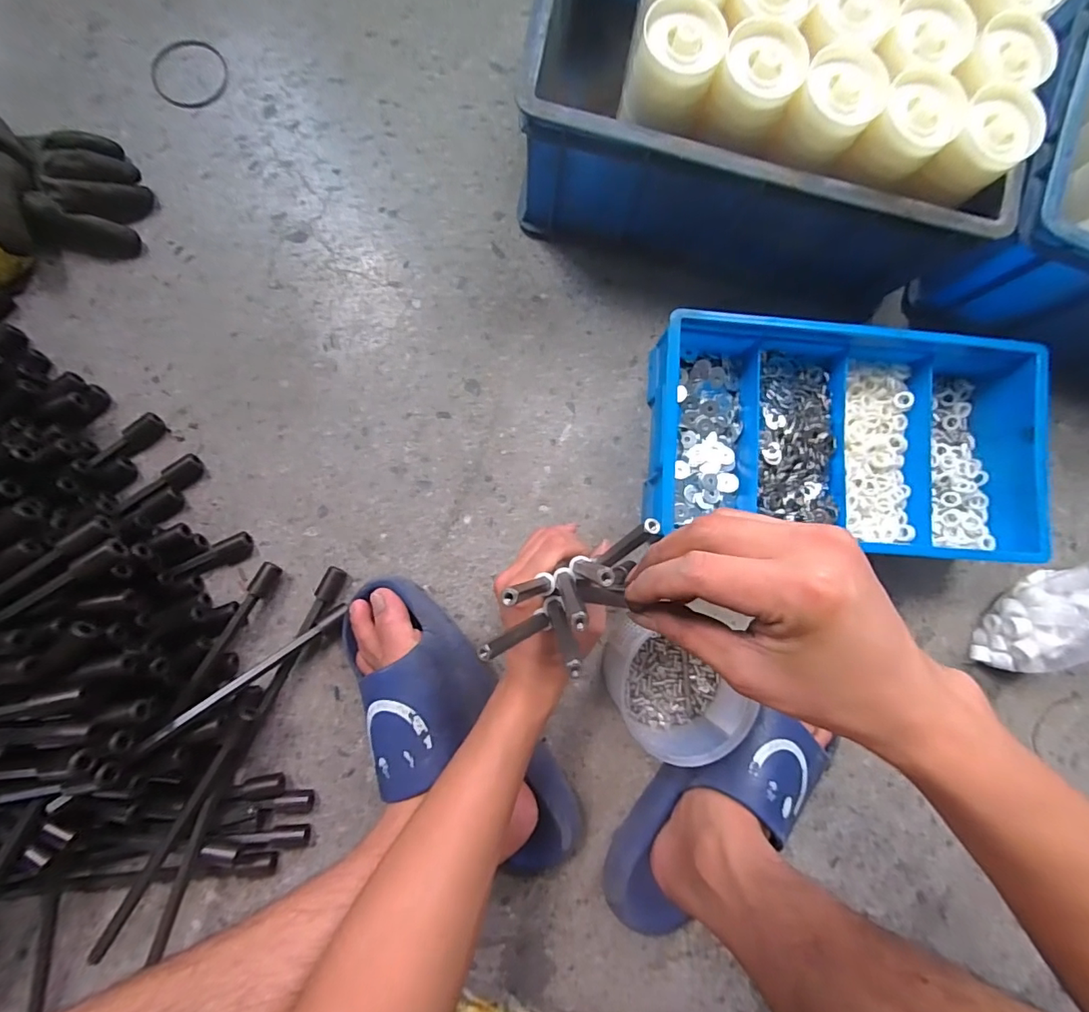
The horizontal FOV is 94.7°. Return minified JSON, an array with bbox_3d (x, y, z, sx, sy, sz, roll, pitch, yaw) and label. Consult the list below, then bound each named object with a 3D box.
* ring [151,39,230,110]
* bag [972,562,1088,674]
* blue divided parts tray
[{"bbox_3d":[-0.356,-0.435,0.505,0.073,0.005,0.080,0,86,-4],"label":"ring"},{"bbox_3d":[0.473,0.099,0.437,0.114,0.170,0.068,-43,90,-6],"label":"bag"},{"bbox_3d":[0.267,-0.056,0.473,0.342,0.086,0.207,2,86,-4],"label":"blue divided parts tray"}]

